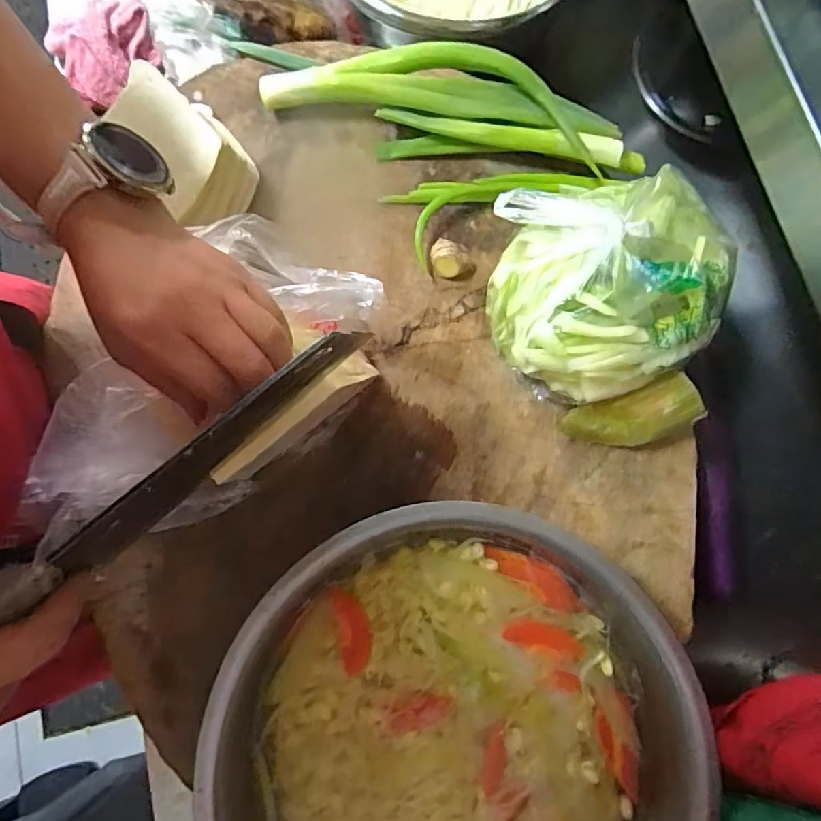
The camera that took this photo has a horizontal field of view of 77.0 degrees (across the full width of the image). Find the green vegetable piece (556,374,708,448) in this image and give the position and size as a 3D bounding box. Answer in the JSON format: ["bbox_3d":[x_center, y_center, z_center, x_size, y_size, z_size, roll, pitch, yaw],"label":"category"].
[{"bbox_3d":[0.143,0.004,0.336,0.083,0.023,0.035,-17,78,25],"label":"green vegetable piece"}]

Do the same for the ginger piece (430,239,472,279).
[{"bbox_3d":[0.029,-0.109,0.375,0.029,0.018,0.023,10,79,1],"label":"ginger piece"}]

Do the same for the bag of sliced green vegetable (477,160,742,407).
[{"bbox_3d":[0.129,-0.081,0.339,0.151,0.080,0.142,-9,79,-3],"label":"bag of sliced green vegetable"}]

